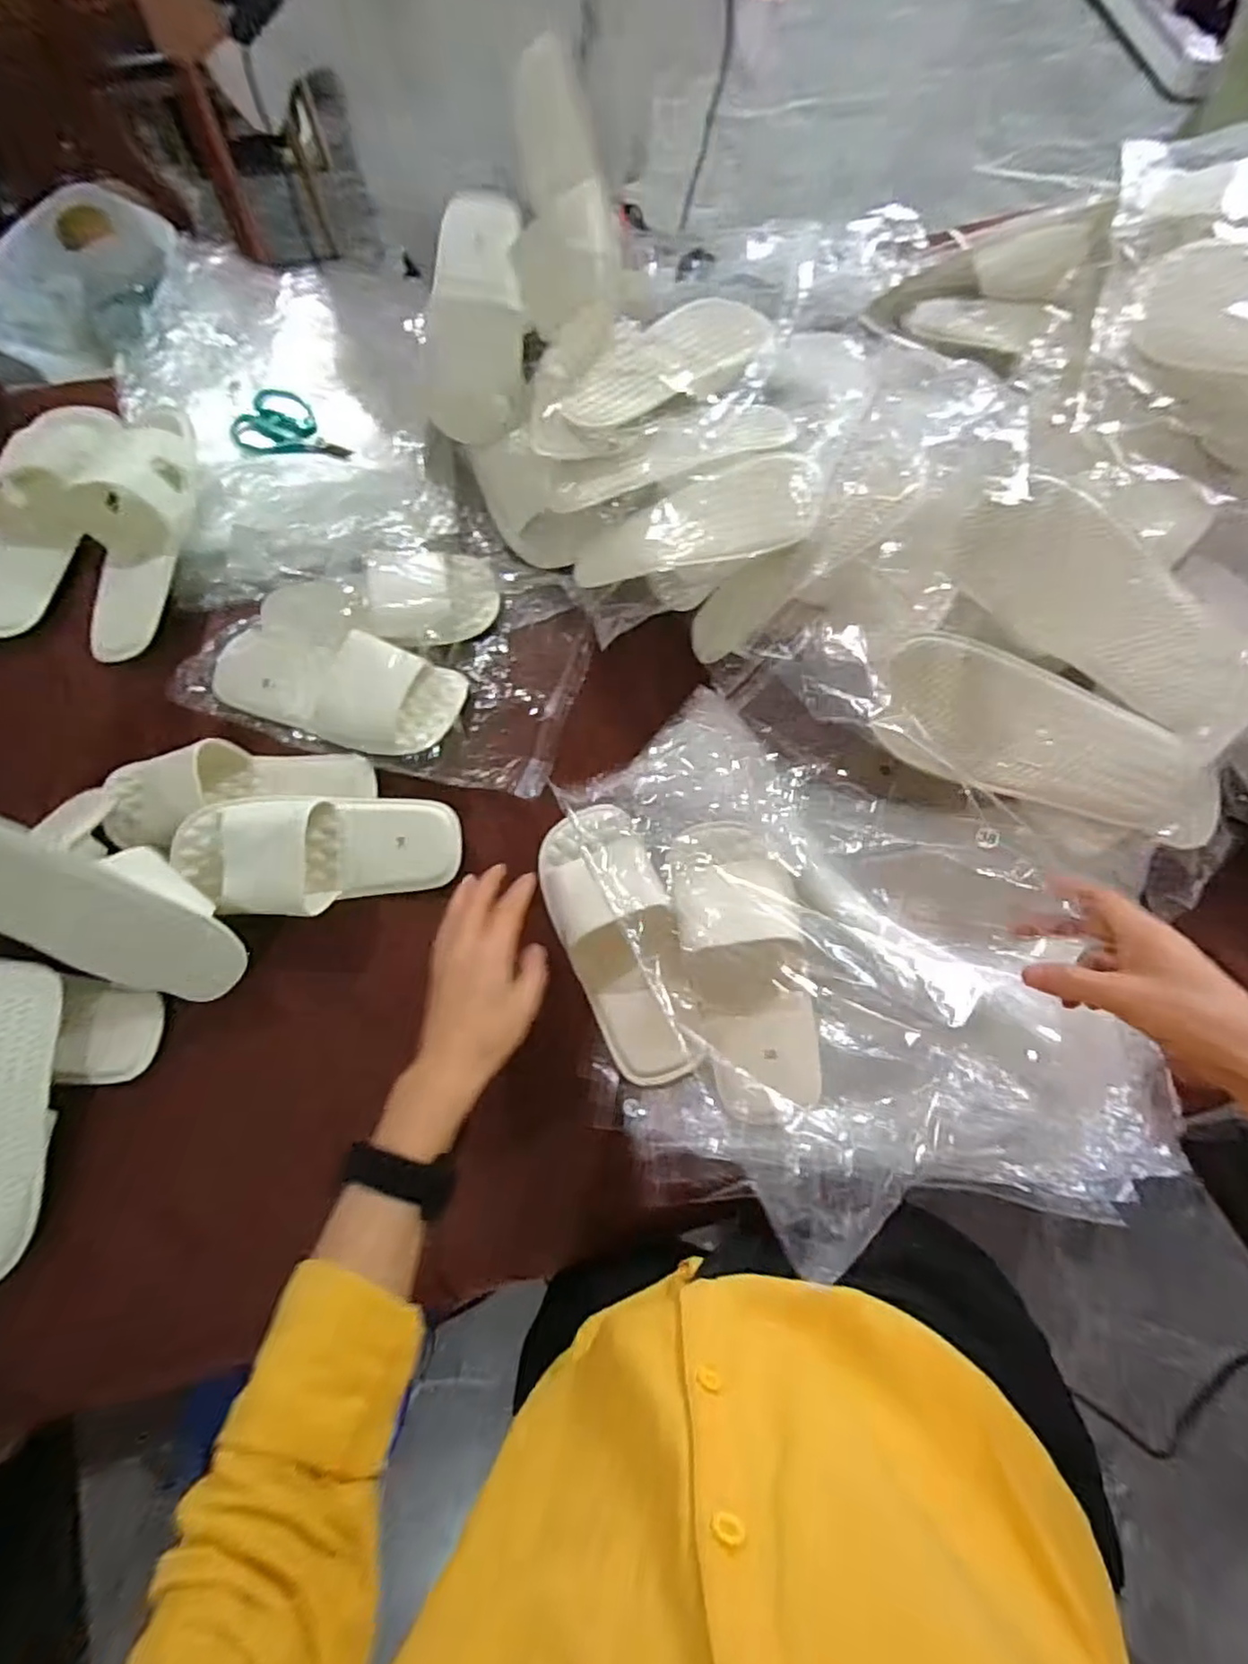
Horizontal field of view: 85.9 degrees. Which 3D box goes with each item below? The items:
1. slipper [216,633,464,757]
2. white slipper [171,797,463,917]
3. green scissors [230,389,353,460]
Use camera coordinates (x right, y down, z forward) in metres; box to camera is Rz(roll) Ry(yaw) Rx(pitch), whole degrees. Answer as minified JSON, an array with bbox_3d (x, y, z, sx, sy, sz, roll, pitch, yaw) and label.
[{"bbox_3d":[-0.270,-0.136,0.617,0.236,0.046,0.100,11,73,4],"label":"slipper"},{"bbox_3d":[-0.256,0.018,0.567,0.224,0.065,0.095,-4,72,-14],"label":"white slipper"},{"bbox_3d":[-0.354,-0.451,0.740,0.144,0.019,0.094,11,73,4],"label":"green scissors"}]

